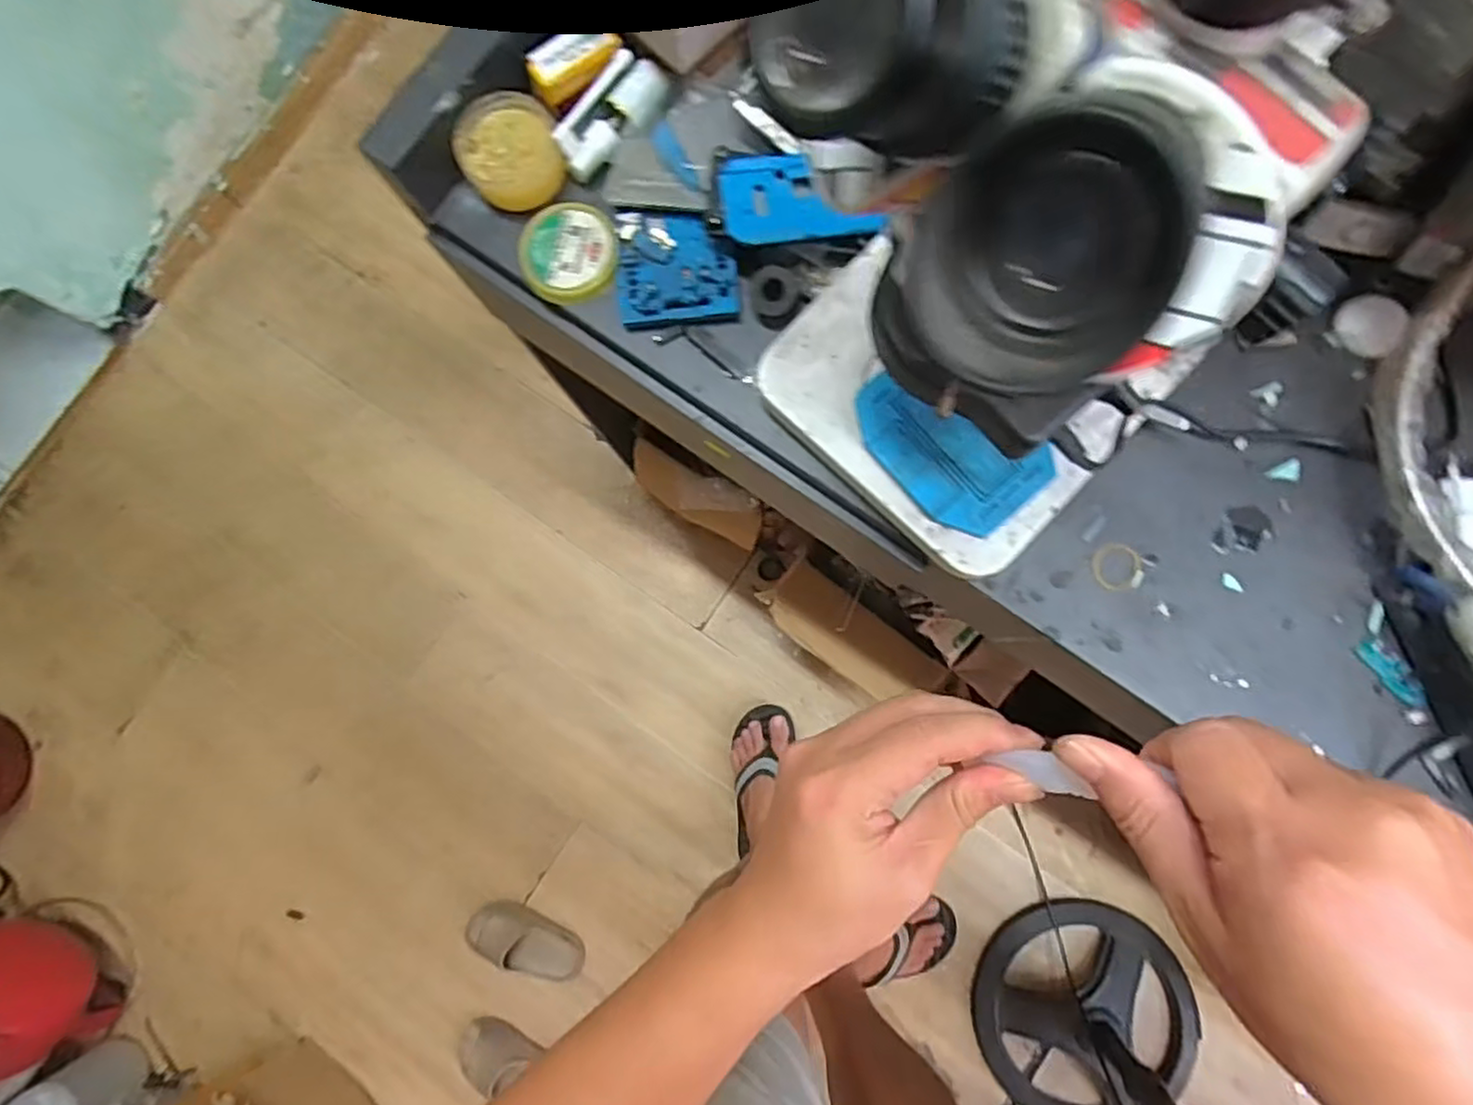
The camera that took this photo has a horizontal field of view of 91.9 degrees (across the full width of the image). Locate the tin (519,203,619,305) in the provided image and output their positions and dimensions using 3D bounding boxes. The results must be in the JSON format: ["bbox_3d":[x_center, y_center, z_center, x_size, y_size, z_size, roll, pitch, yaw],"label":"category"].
[{"bbox_3d":[-0.116,-0.210,0.497,0.067,0.013,0.069,-1,81,5],"label":"tin"}]

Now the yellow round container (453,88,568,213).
[{"bbox_3d":[-0.161,-0.282,0.508,0.071,0.032,0.071,-3,102,-17],"label":"yellow round container"}]

